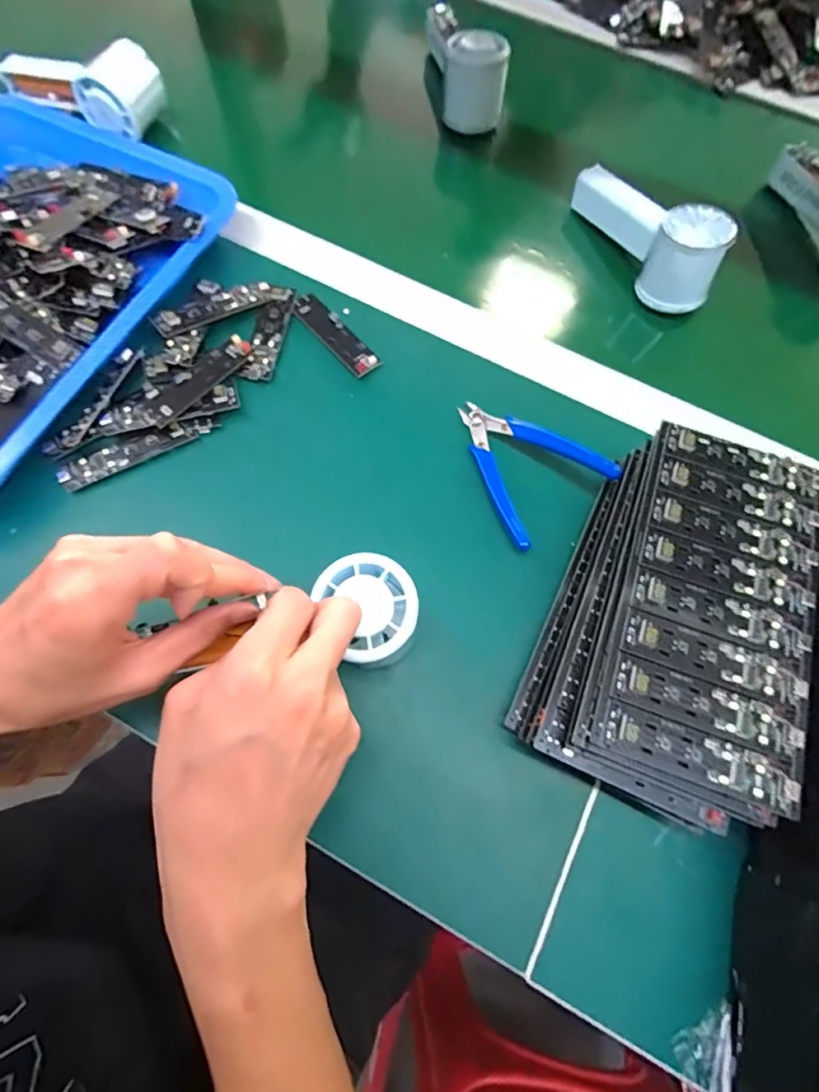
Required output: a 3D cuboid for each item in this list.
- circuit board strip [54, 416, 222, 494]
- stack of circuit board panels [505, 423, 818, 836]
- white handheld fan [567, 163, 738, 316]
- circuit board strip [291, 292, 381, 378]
[{"bbox_3d":[-0.189,-0.069,0.368,0.107,0.010,0.021,-28,73,-12],"label":"circuit board strip"},{"bbox_3d":[0.155,0.039,0.312,0.123,0.068,0.208,24,70,7],"label":"stack of circuit board panels"},{"bbox_3d":[0.202,-0.265,0.436,0.053,0.052,0.146,-22,72,-11],"label":"white handheld fan"},{"bbox_3d":[-0.059,-0.166,0.410,0.024,0.004,0.090,-37,75,-15],"label":"circuit board strip"}]

